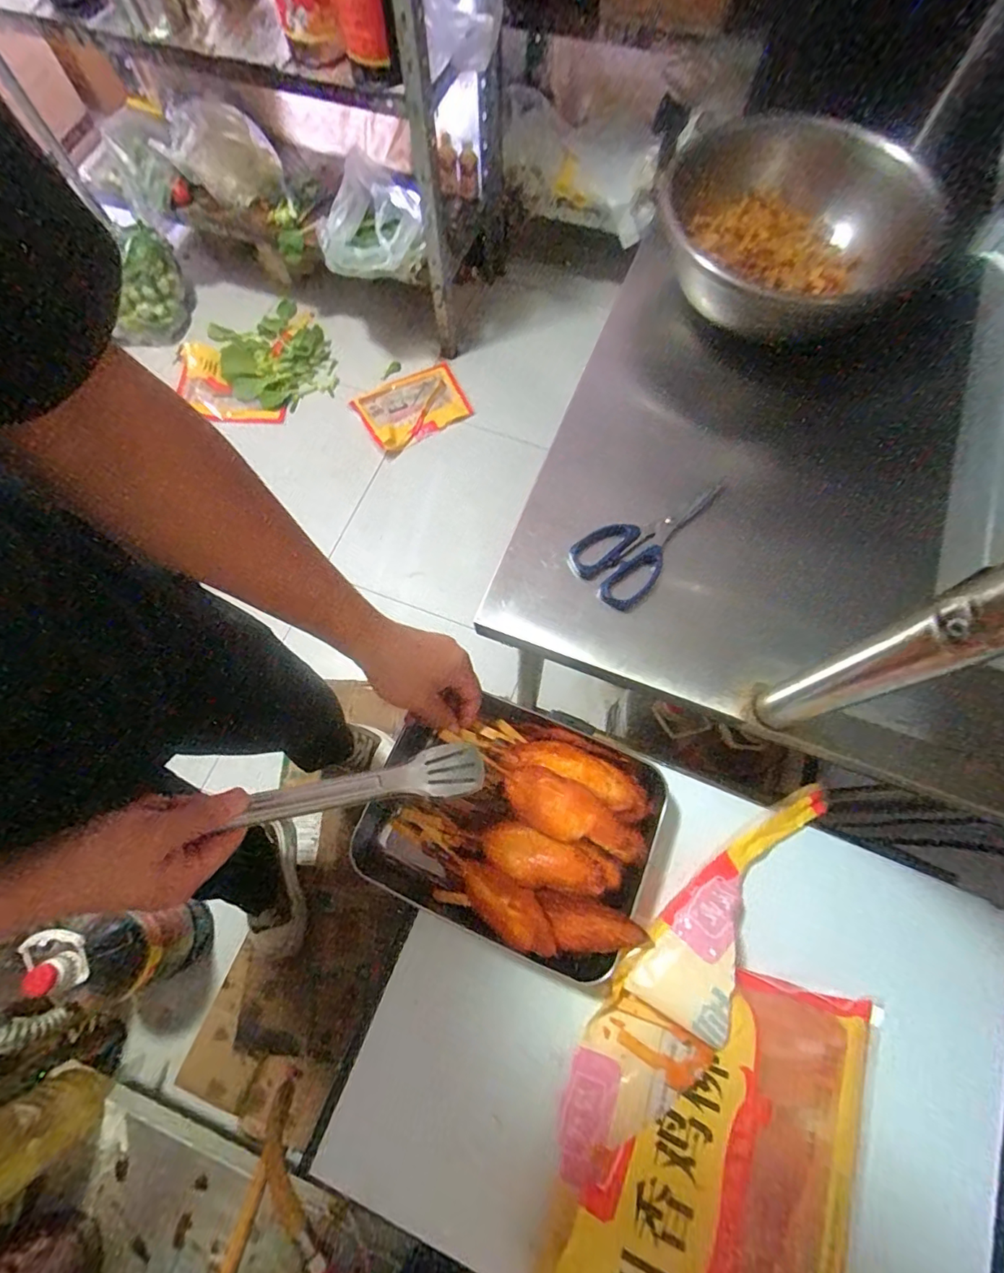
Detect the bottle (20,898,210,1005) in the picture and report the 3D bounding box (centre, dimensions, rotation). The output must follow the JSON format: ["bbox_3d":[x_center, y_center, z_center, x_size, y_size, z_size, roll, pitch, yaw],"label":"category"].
[{"bbox_3d":[-0.659,0.563,0.936,0.133,0.301,0.139,-20,73,-6],"label":"bottle"}]

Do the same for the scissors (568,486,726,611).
[{"bbox_3d":[0.147,-0.101,0.540,0.157,0.019,0.085,-43,77,-13],"label":"scissors"}]

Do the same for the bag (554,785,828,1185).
[{"bbox_3d":[0.173,0.280,0.454,0.105,0.066,0.392,33,75,10],"label":"bag"}]

